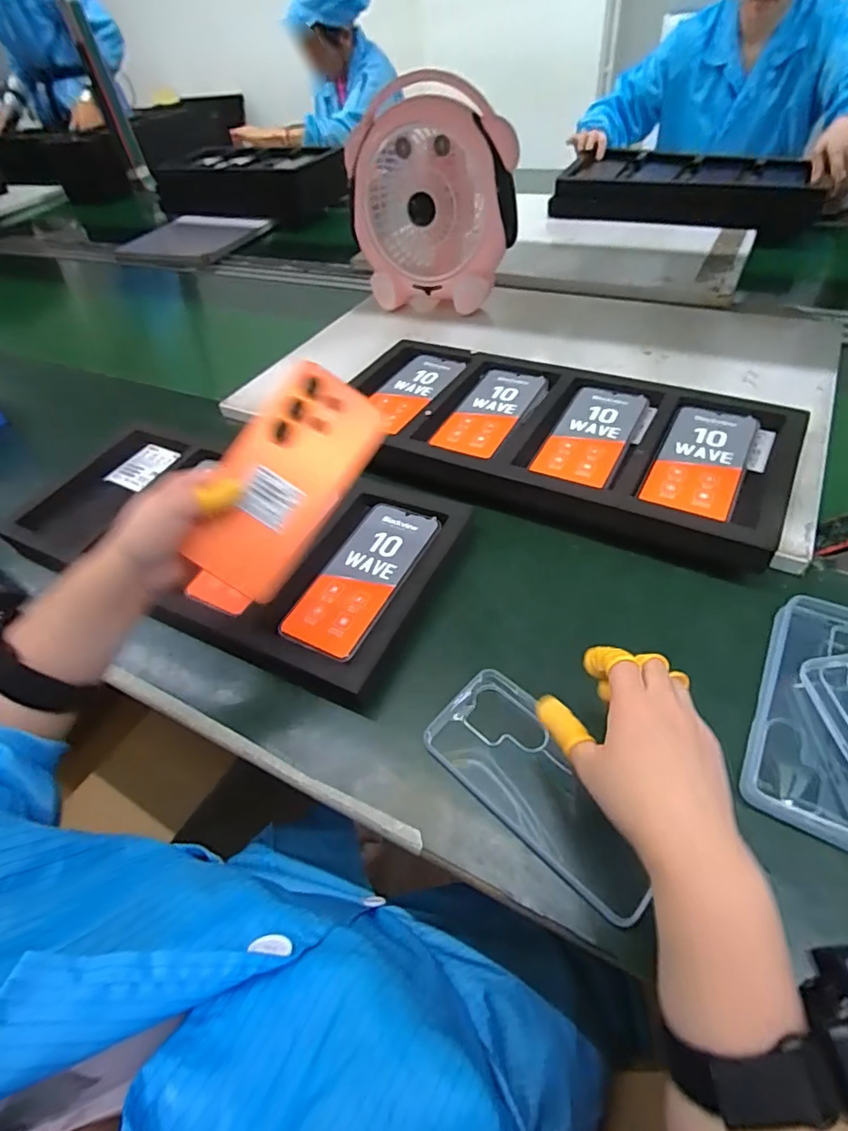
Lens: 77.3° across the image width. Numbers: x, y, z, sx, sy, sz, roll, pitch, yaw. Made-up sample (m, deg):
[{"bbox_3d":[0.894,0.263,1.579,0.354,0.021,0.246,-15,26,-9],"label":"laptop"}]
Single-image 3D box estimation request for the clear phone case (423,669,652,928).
[{"bbox_3d":[0.082,0.149,0.368,0.078,0.016,0.171,-38,54,-23],"label":"clear phone case"}]

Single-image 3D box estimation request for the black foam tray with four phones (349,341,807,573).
[{"bbox_3d":[0.123,-0.156,0.575,0.485,0.037,0.233,20,54,24],"label":"black foam tray with four phones"}]

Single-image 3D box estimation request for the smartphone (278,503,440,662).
[{"bbox_3d":[-0.057,0.007,0.491,0.077,0.006,0.172,20,54,24],"label":"smartphone"}]

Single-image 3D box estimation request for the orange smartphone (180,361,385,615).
[{"bbox_3d":[-0.109,-0.057,0.388,0.084,0.008,0.185,33,83,-2],"label":"orange smartphone"}]

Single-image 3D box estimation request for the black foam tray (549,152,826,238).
[{"bbox_3d":[0.518,-0.747,1.062,0.480,0.072,0.219,20,54,24],"label":"black foam tray"}]

